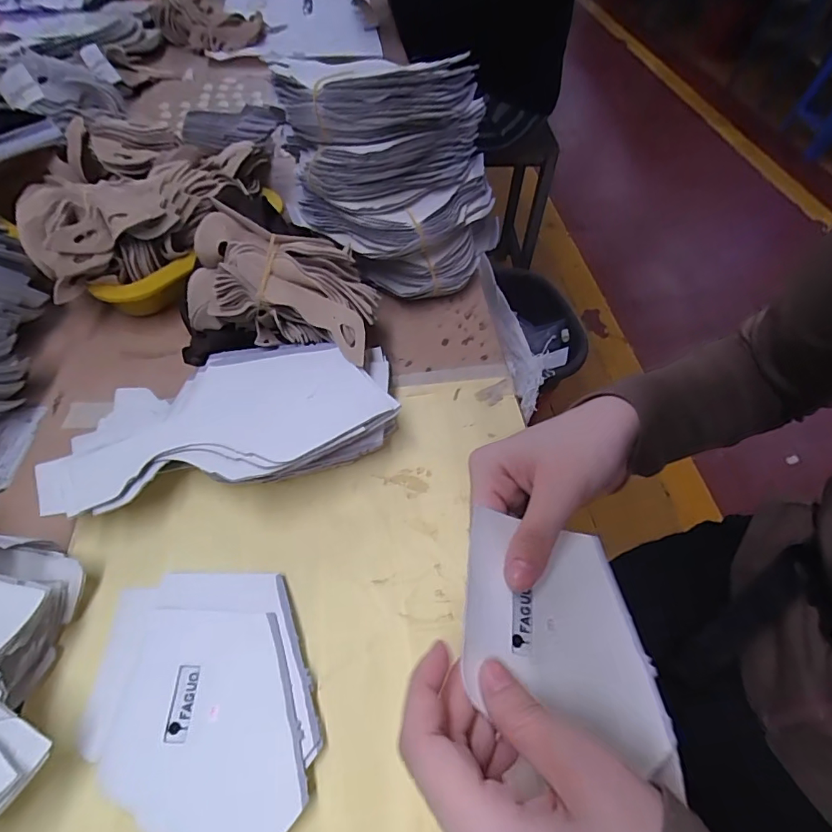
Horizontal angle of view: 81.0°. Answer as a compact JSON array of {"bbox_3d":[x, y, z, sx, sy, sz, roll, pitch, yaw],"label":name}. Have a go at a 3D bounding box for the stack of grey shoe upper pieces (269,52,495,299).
[{"bbox_3d":[-0.019,-0.190,0.411,0.164,0.175,0.104,-6,55,-7],"label":"stack of grey shoe upper pieces"}]

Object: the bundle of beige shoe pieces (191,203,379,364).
[{"bbox_3d":[-0.099,-0.105,0.366,0.149,0.044,0.093,13,55,7],"label":"bundle of beige shoe pieces"}]

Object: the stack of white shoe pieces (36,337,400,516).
[{"bbox_3d":[-0.124,0.011,0.335,0.217,0.051,0.104,-10,56,-9],"label":"stack of white shoe pieces"}]

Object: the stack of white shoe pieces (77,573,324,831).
[{"bbox_3d":[-0.098,0.180,0.240,0.105,0.014,0.211,-17,57,-14],"label":"stack of white shoe pieces"}]

